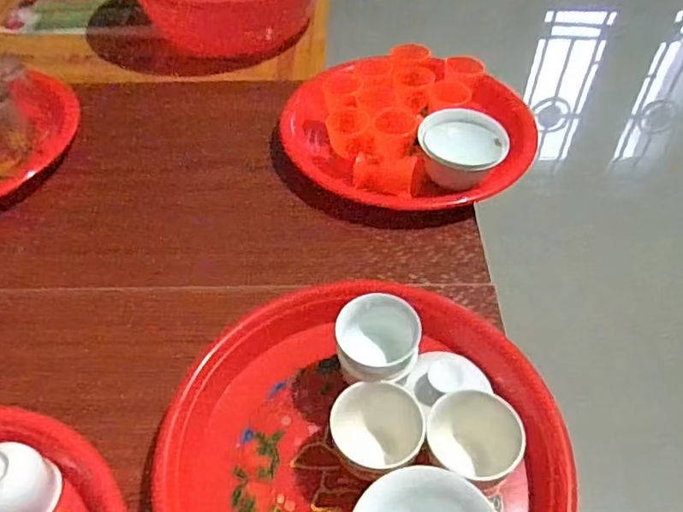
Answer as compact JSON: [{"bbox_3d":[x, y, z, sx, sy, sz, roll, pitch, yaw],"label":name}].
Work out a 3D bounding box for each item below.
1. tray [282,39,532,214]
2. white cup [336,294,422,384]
[{"bbox_3d":[0.066,-0.129,0.572,0.243,0.066,0.193,20,52,17],"label":"tray"},{"bbox_3d":[0.024,0.058,0.384,0.055,0.042,0.055,0,49,0],"label":"white cup"}]

